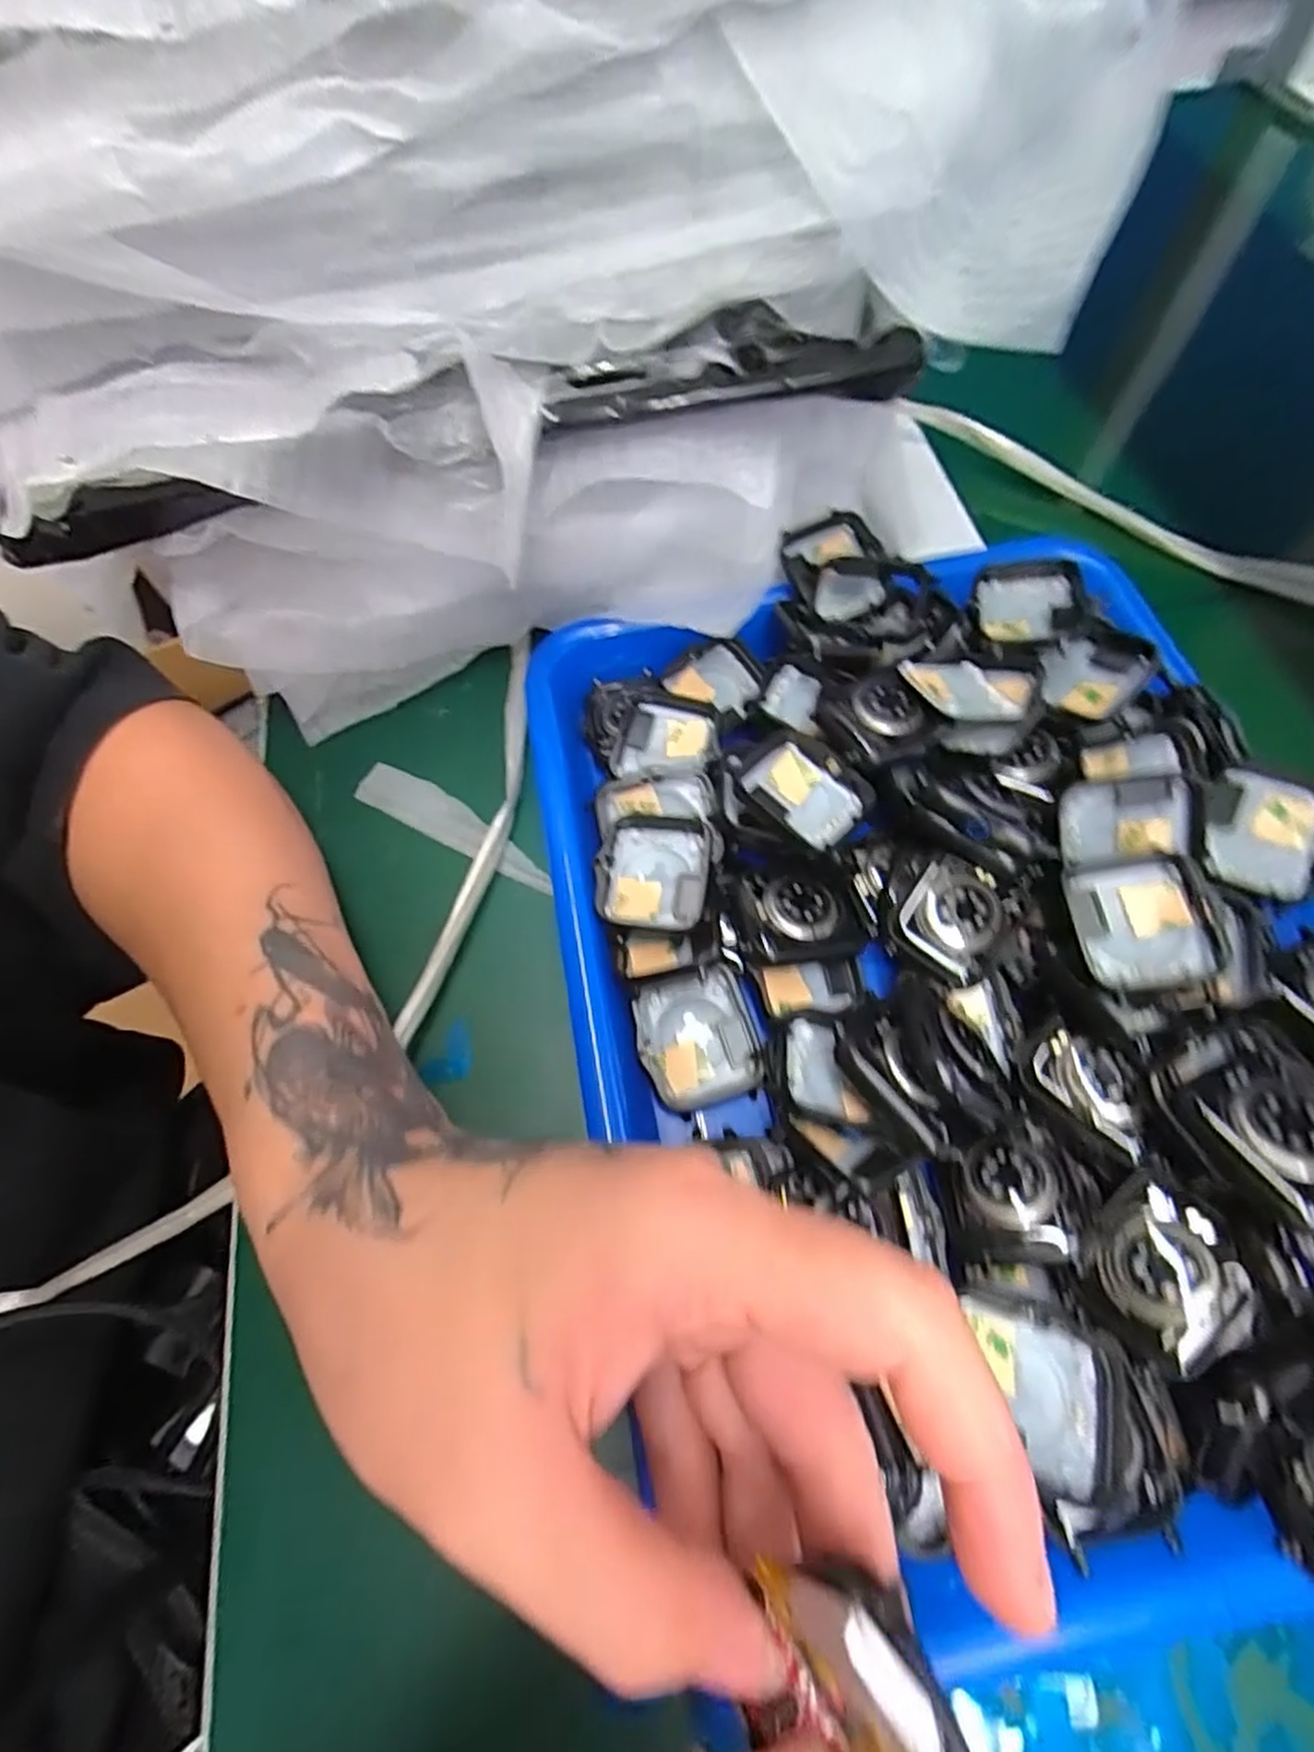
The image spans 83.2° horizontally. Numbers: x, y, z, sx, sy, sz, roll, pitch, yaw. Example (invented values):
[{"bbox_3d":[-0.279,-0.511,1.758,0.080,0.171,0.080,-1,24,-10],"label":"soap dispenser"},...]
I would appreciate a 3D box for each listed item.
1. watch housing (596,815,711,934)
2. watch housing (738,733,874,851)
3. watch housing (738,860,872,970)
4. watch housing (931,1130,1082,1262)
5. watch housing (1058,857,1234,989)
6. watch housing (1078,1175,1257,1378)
[{"bbox_3d":[-0.001,0.000,0.258,0.038,0.009,0.042,1,64,4],"label":"watch housing"},{"bbox_3d":[0.050,-0.029,0.256,0.041,0.009,0.033,38,72,19],"label":"watch housing"},{"bbox_3d":[0.050,0.014,0.254,0.041,0.014,0.034,-12,64,-3],"label":"watch housing"},{"bbox_3d":[0.099,0.091,0.209,0.033,0.010,0.033,-2,64,2],"label":"watch housing"},{"bbox_3d":[0.146,0.014,0.222,0.035,0.009,0.042,-12,62,20],"label":"watch housing"},{"bbox_3d":[0.133,0.105,0.194,0.040,0.005,0.034,-45,56,-4],"label":"watch housing"}]

